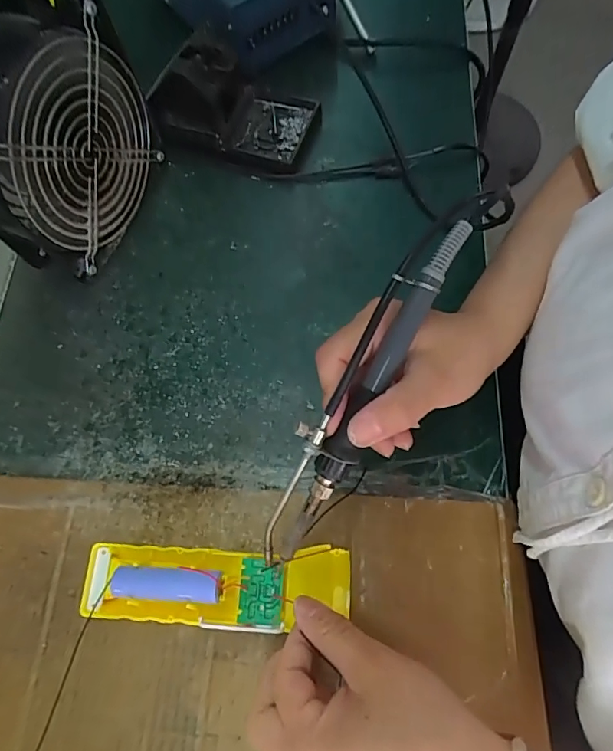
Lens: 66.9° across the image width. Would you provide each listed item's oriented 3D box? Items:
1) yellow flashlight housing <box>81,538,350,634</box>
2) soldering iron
[{"bbox_3d":[-0.055,0.125,0.276,0.158,0.018,0.044,-1,70,4],"label":"yellow flashlight housing"},{"bbox_3d":[0.033,0.003,0.237,0.034,0.020,0.222,30,96,11],"label":"soldering iron"}]

